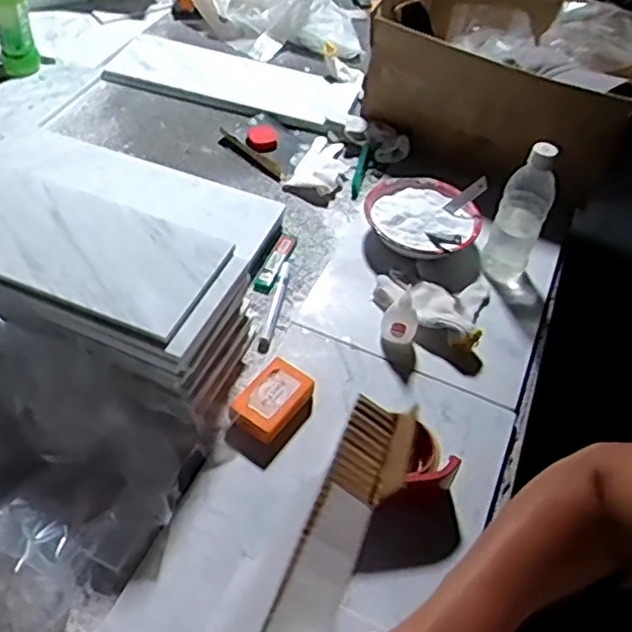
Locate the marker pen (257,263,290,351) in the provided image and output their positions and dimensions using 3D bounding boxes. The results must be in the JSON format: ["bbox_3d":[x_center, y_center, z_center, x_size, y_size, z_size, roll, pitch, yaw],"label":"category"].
[{"bbox_3d":[-0.055,-0.015,0.901,0.015,0.012,0.157,11,51,2],"label":"marker pen"}]

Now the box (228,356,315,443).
[{"bbox_3d":[-0.050,0.097,0.785,0.064,0.026,0.098,30,55,17],"label":"box"}]

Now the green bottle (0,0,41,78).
[{"bbox_3d":[-0.524,-0.518,1.146,0.064,0.190,0.070,-18,56,-19],"label":"green bottle"}]

